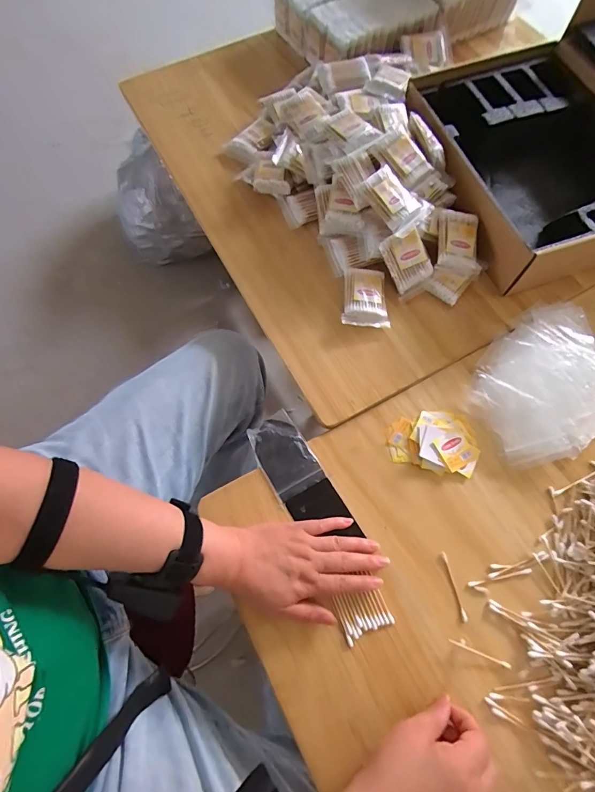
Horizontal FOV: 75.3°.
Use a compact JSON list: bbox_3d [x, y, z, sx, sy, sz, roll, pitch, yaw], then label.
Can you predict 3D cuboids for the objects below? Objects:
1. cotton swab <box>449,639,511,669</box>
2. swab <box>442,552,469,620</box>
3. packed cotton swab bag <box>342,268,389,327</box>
[{"bbox_3d":[0.187,0.264,0.394,0.064,0.005,0.005,20,72,8],"label":"cotton swab"},{"bbox_3d":[0.169,0.205,0.416,0.006,0.004,0.069,-11,71,-3],"label":"swab"},{"bbox_3d":[0.092,-0.137,0.532,0.060,0.017,0.090,0,70,1],"label":"packed cotton swab bag"}]

